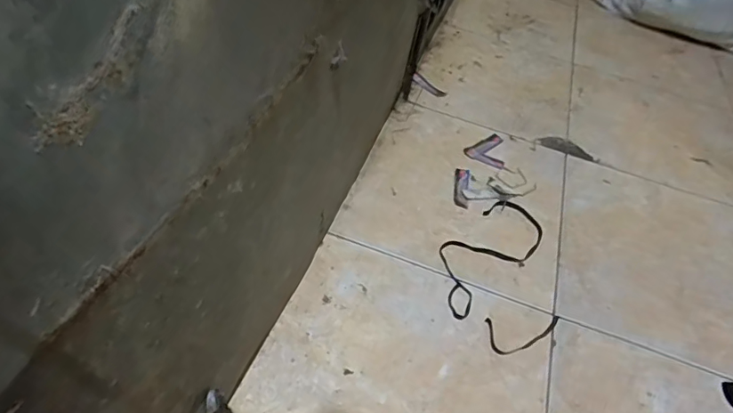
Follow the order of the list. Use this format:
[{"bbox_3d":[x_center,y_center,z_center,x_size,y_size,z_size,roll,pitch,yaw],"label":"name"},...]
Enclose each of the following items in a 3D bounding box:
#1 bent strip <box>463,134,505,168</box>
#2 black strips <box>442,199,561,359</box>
[{"bbox_3d":[0.232,-0.115,0.965,0.075,0.004,0.103,21,46,8],"label":"bent strip"},{"bbox_3d":[0.196,0.087,0.755,0.167,0.008,0.285,11,45,-2],"label":"black strips"}]

